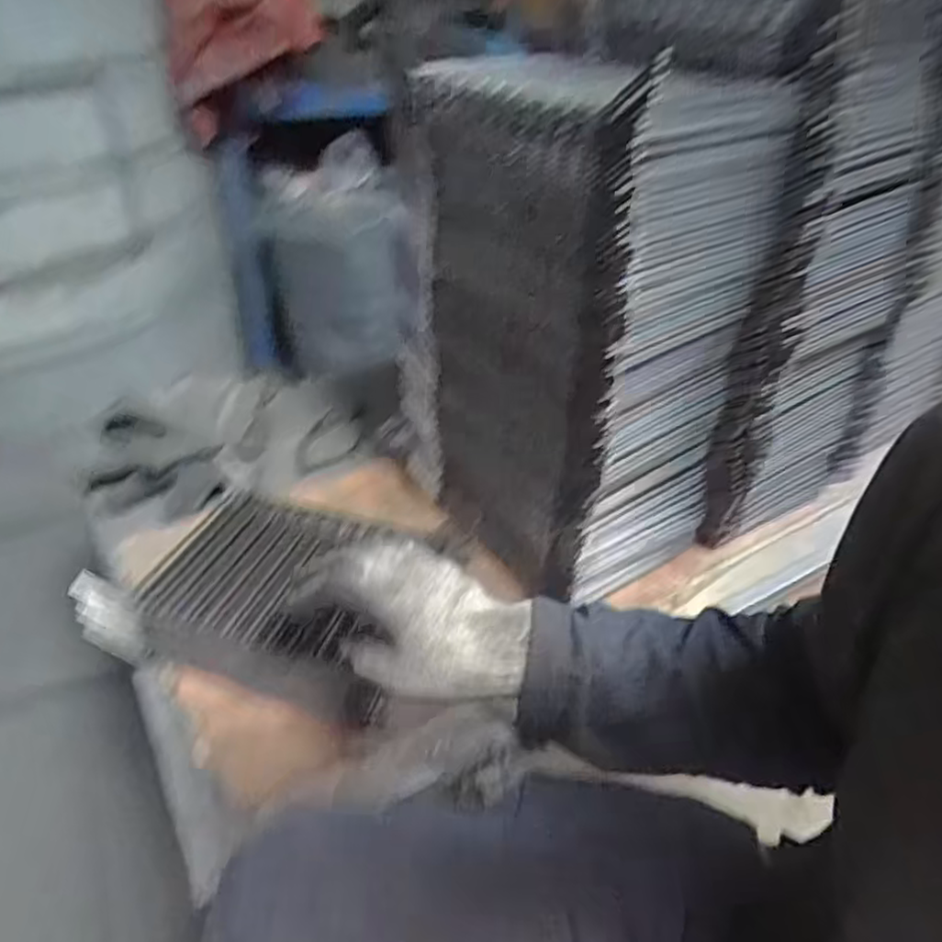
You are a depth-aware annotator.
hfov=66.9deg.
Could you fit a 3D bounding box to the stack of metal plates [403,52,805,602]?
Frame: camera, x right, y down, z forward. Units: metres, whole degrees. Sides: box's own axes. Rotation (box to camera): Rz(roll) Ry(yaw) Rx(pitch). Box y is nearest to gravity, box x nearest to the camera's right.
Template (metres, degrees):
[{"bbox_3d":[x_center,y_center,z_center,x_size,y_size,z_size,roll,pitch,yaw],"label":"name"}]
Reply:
[{"bbox_3d":[0.096,-0.138,0.675,0.226,0.405,0.249,-24,44,-30],"label":"stack of metal plates"}]

